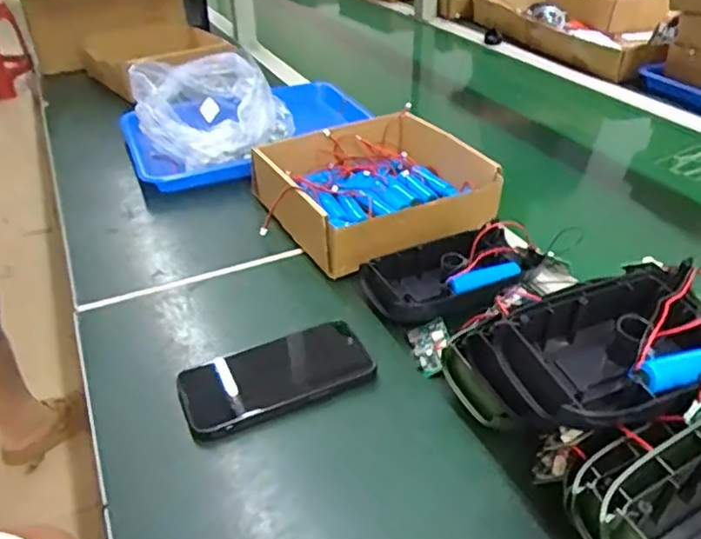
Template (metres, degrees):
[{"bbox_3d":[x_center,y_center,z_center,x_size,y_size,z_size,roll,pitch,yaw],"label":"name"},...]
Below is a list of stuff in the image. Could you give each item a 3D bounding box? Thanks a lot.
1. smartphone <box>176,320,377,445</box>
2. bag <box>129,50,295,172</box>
[{"bbox_3d":[-0.059,0.081,0.510,0.151,0.013,0.082,-18,38,-22],"label":"smartphone"},{"bbox_3d":[-0.189,-0.222,0.874,0.186,0.100,0.196,5,35,11],"label":"bag"}]

